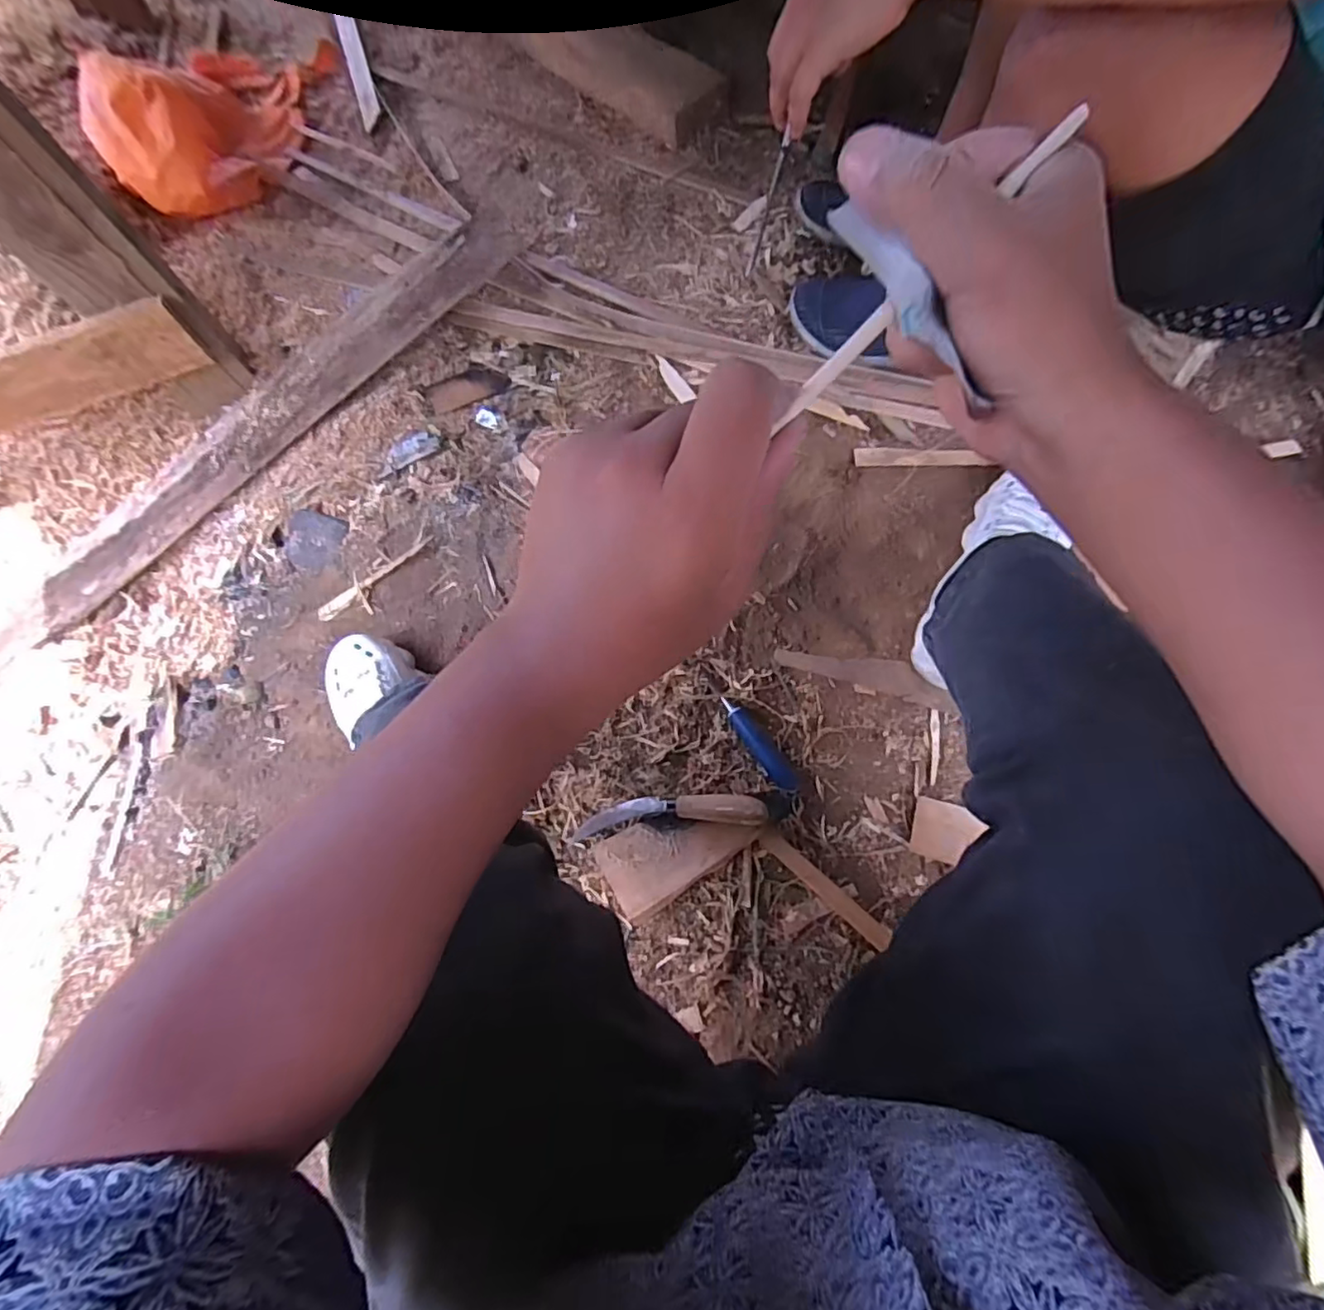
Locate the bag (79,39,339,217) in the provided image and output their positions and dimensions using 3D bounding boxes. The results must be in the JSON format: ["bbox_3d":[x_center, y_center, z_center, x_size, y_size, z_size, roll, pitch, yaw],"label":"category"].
[{"bbox_3d":[-0.767,-0.956,1.093,0.253,0.163,0.540,-3,54,-1],"label":"bag"}]

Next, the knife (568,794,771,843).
[{"bbox_3d":[0.006,0.164,0.647,0.202,0.026,0.037,-10,75,20],"label":"knife"}]

